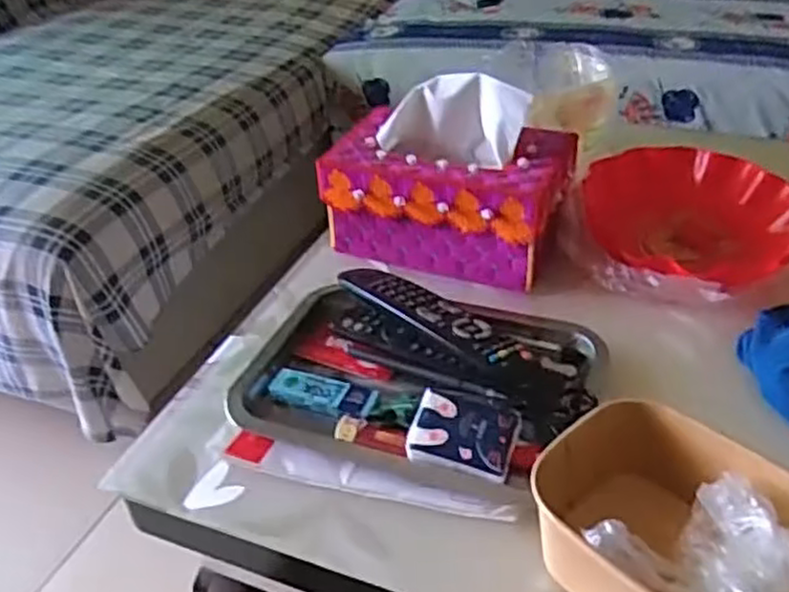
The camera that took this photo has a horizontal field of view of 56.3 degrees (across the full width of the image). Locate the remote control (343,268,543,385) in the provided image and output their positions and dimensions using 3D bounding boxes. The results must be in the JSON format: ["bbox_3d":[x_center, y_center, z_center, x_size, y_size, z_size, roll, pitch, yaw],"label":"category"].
[{"bbox_3d":[0.030,0.015,0.569,0.049,0.017,0.196,-31,44,-32],"label":"remote control"}]

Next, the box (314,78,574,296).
[{"bbox_3d":[0.049,-0.111,0.679,0.211,0.147,0.120,11,39,19],"label":"box"}]

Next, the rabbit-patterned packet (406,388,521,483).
[{"bbox_3d":[0.044,0.089,0.477,0.066,0.010,0.046,13,65,15],"label":"rabbit-patterned packet"}]

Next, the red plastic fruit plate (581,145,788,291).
[{"bbox_3d":[0.281,-0.075,0.690,0.196,0.045,0.216,-8,36,-5],"label":"red plastic fruit plate"}]

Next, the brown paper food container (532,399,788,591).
[{"bbox_3d":[0.157,0.140,0.403,0.169,0.074,0.118,25,45,34],"label":"brown paper food container"}]

